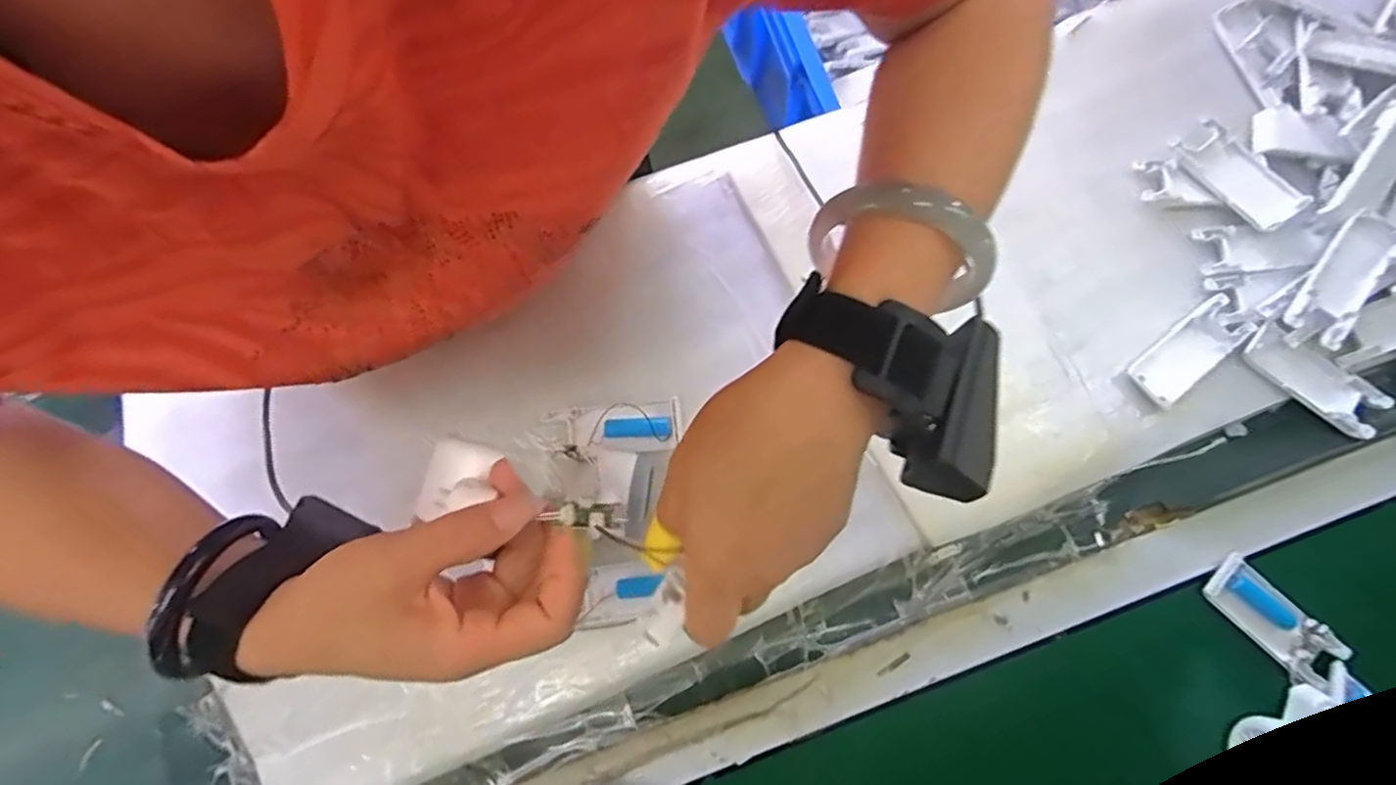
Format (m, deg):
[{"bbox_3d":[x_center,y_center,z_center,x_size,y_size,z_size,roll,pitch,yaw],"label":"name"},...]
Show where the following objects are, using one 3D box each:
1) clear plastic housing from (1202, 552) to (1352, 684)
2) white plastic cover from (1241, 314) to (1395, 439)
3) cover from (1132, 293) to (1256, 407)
[{"bbox_3d":[0.425,0.169,0.470,0.103,0.013,0.042,43,82,7],"label":"clear plastic housing"},{"bbox_3d":[0.477,-0.012,0.493,0.107,0.012,0.044,38,82,6],"label":"white plastic cover"},{"bbox_3d":[0.384,-0.032,0.496,0.101,0.010,0.043,-38,82,-7],"label":"cover"}]

